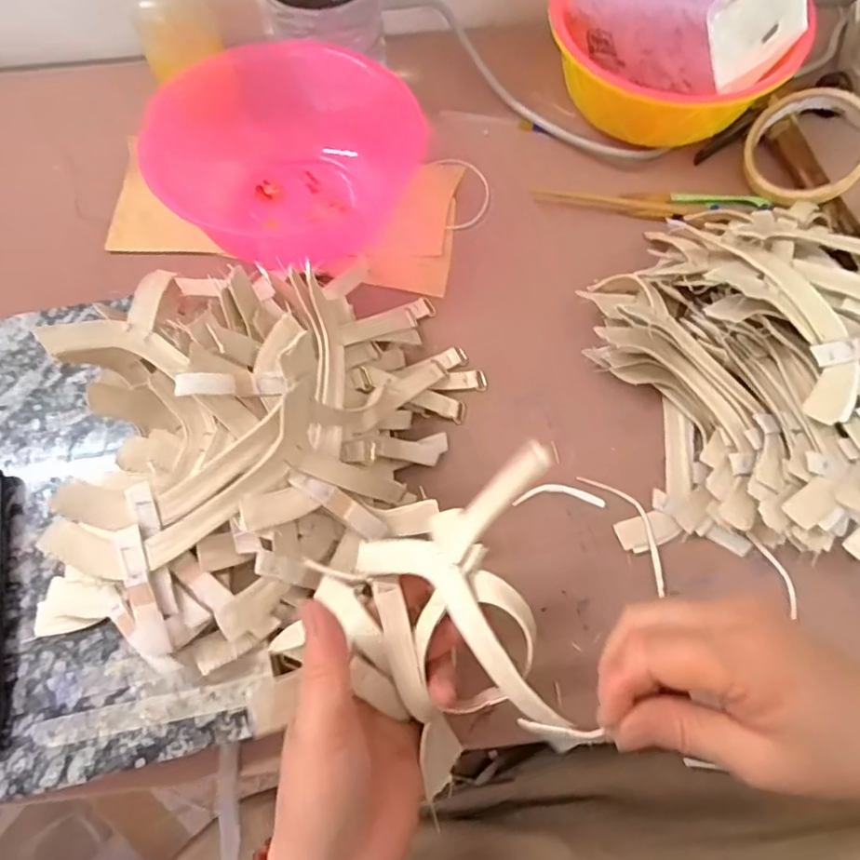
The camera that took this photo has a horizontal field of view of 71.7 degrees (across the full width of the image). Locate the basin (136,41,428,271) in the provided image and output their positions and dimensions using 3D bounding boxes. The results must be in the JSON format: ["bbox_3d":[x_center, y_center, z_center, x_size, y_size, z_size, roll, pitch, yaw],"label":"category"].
[{"bbox_3d":[-0.111,-0.220,0.467,0.174,0.054,0.186,42,76,13],"label":"basin"}]

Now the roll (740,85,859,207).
[{"bbox_3d":[0.301,-0.227,0.471,0.100,0.016,0.093,-5,78,23],"label":"roll"}]

